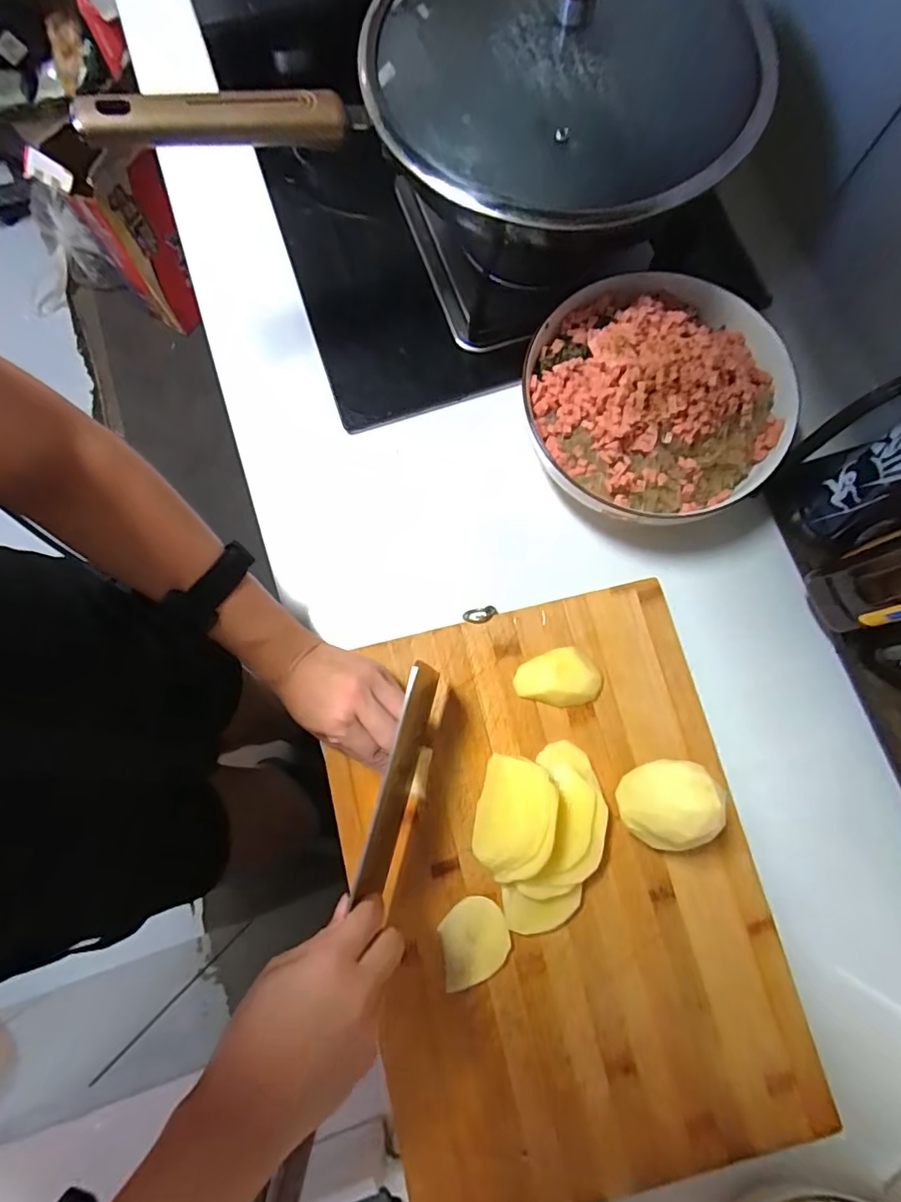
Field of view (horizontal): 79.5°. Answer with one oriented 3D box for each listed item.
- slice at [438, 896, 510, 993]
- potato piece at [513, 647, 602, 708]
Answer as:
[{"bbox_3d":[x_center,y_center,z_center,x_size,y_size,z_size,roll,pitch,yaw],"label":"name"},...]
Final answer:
[{"bbox_3d":[0.018,0.254,0.405,0.050,0.007,0.057,-10,78,-2],"label":"slice"},{"bbox_3d":[0.087,0.062,0.438,0.068,0.022,0.045,-4,78,-1],"label":"potato piece"}]

